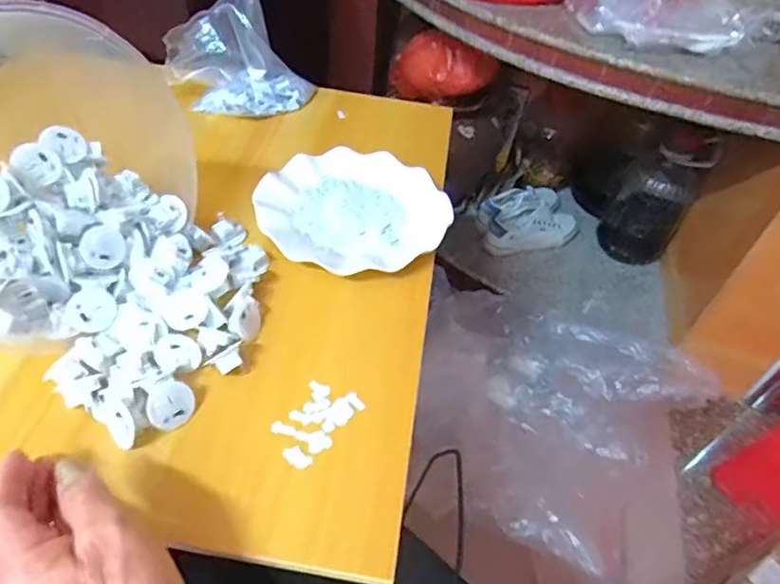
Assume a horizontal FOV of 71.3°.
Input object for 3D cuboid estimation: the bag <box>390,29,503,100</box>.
[{"bbox_3d":[0.097,-0.455,1.115,0.227,0.116,0.073,27,49,18],"label":"bag"}]

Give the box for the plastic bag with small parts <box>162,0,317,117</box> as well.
[{"bbox_3d":[-0.182,-0.286,0.657,0.153,0.102,0.116,-25,54,-28],"label":"plastic bag with small parts"}]

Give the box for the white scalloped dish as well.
[{"bbox_3d":[-0.033,-0.084,0.547,0.181,0.028,0.171,4,46,-4],"label":"white scalloped dish"}]

